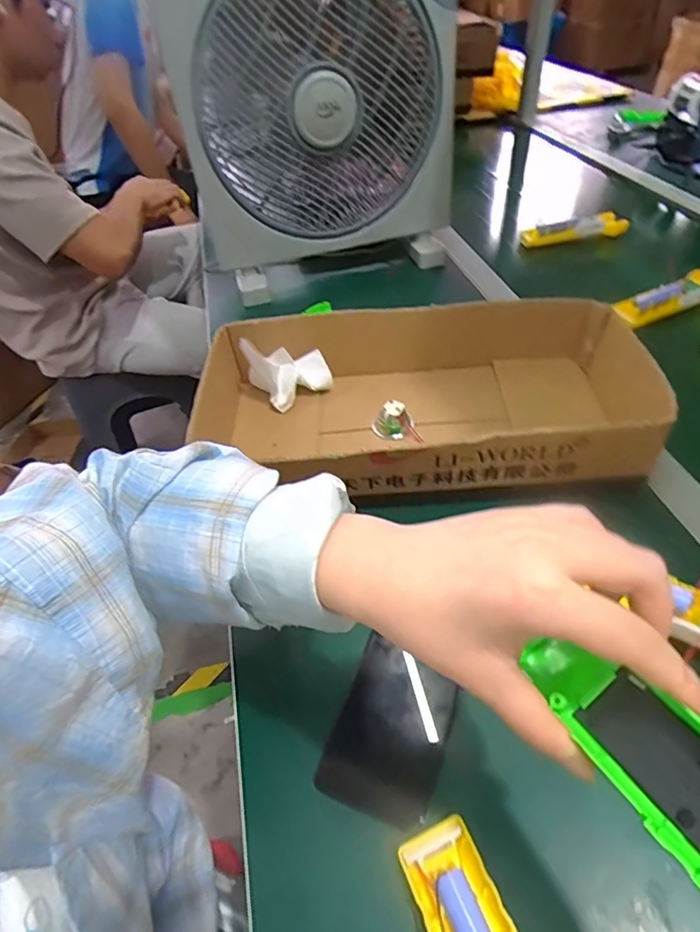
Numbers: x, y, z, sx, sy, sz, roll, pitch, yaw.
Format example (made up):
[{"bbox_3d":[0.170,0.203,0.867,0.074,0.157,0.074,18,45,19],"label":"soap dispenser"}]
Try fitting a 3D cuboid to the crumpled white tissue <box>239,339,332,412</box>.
[{"bbox_3d":[-0.070,-0.101,0.585,0.094,0.070,0.049,-7,46,0],"label":"crumpled white tissue"}]

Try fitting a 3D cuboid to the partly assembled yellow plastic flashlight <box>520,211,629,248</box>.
[{"bbox_3d":[0.367,-0.391,0.851,0.180,0.037,0.026,-8,46,-1],"label":"partly assembled yellow plastic flashlight"}]

